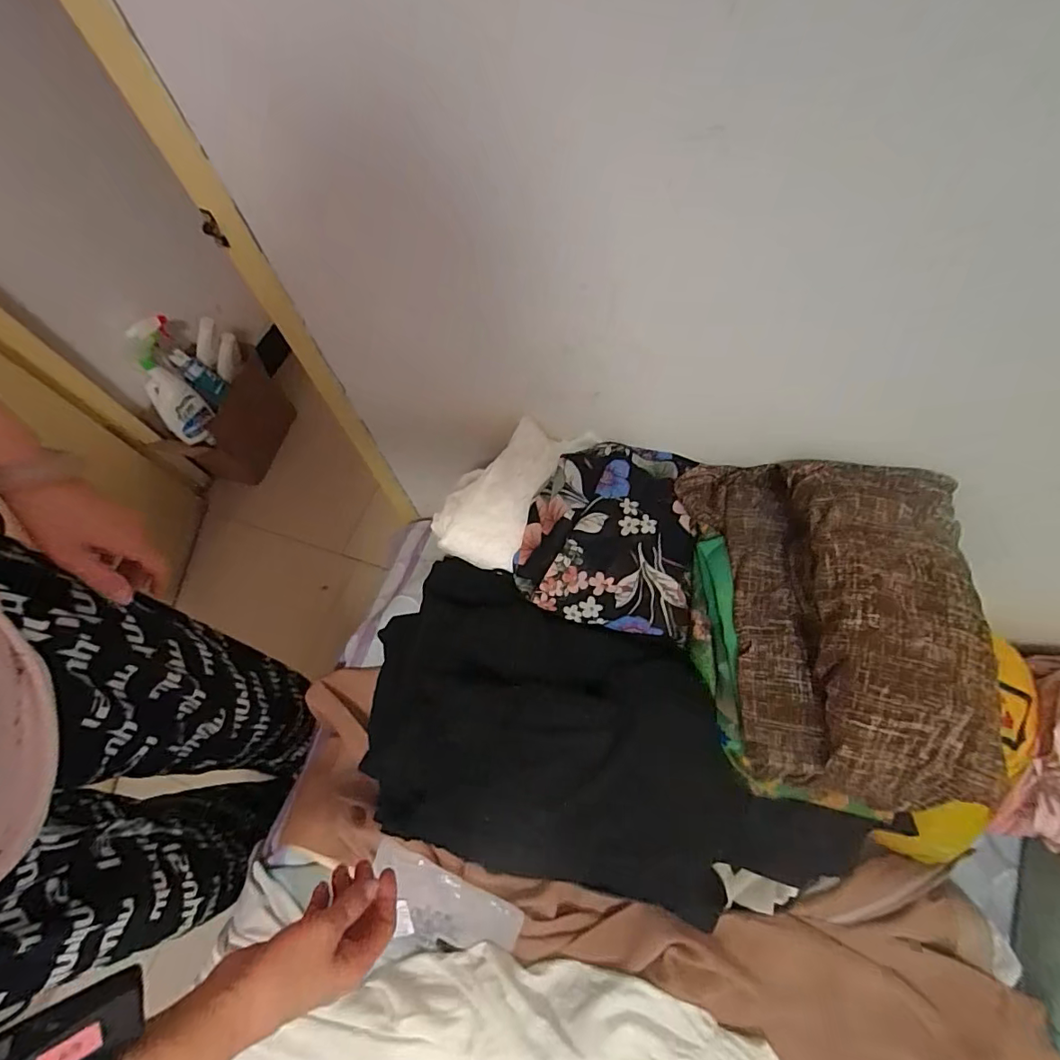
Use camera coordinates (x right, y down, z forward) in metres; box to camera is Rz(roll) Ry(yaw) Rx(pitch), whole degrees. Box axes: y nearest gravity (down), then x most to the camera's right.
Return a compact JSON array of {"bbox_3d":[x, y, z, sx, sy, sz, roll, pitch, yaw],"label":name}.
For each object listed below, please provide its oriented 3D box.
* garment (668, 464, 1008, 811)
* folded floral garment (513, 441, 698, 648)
[{"bbox_3d":[0.234,0.049,0.365,0.174,0.083,0.261,-5,65,1],"label":"garment"},{"bbox_3d":[0.072,-0.002,0.453,0.147,0.048,0.172,8,66,7],"label":"folded floral garment"}]

